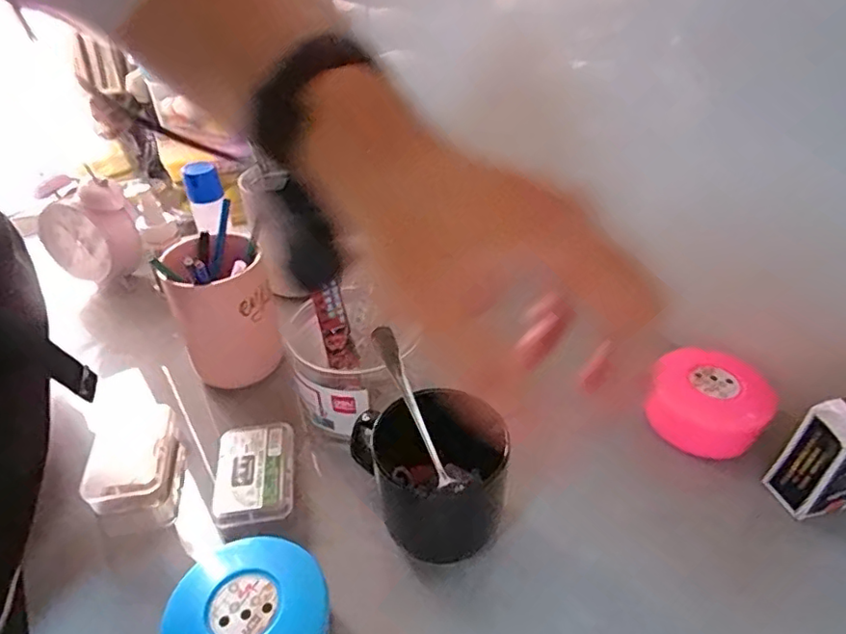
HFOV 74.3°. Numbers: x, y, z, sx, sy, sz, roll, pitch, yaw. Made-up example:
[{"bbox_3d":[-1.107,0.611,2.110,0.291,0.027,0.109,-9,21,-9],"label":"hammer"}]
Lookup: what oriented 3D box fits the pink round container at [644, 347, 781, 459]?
[{"bbox_3d":[0.245,0.075,0.483,0.088,0.051,0.078,24,45,27],"label":"pink round container"}]

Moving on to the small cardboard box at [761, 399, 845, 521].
[{"bbox_3d":[0.303,0.091,0.402,0.061,0.127,0.044,-12,40,-13],"label":"small cardboard box"}]

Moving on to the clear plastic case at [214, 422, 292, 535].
[{"bbox_3d":[-0.131,0.127,0.439,0.058,0.028,0.085,-7,40,-7],"label":"clear plastic case"}]

